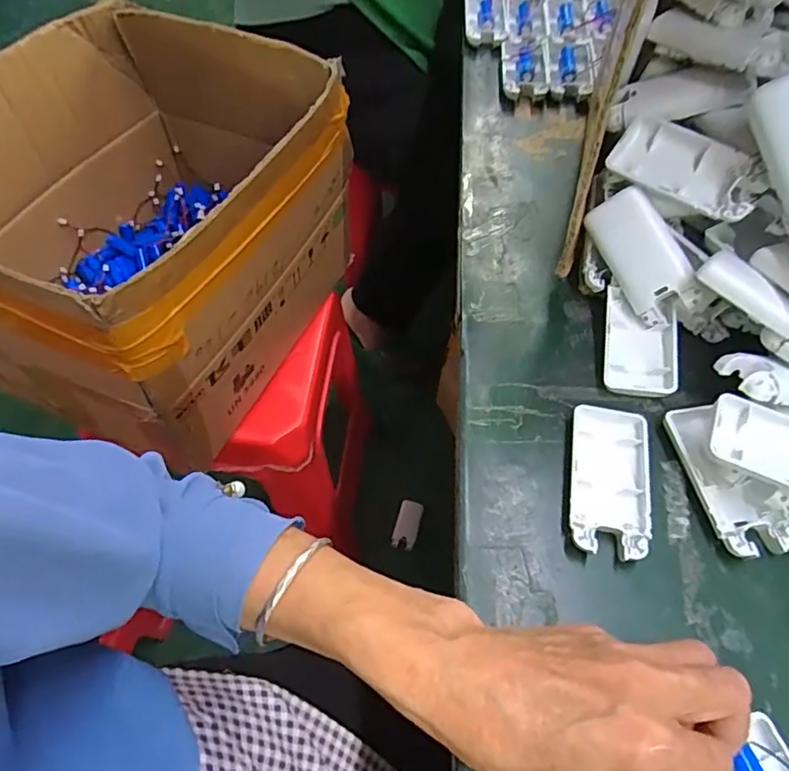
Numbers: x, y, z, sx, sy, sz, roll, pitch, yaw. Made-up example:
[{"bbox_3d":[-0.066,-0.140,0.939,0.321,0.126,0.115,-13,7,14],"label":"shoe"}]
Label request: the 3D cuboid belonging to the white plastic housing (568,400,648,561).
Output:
[{"bbox_3d":[0.130,0.057,0.346,0.043,0.015,0.094,10,58,4],"label":"white plastic housing"}]

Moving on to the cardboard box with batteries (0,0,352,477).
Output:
[{"bbox_3d":[-0.259,-0.169,0.610,0.345,0.267,0.385,24,60,13],"label":"cardboard box with batteries"}]

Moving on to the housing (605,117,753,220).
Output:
[{"bbox_3d":[0.185,-0.139,0.363,0.090,0.019,0.042,33,106,18],"label":"housing"}]

